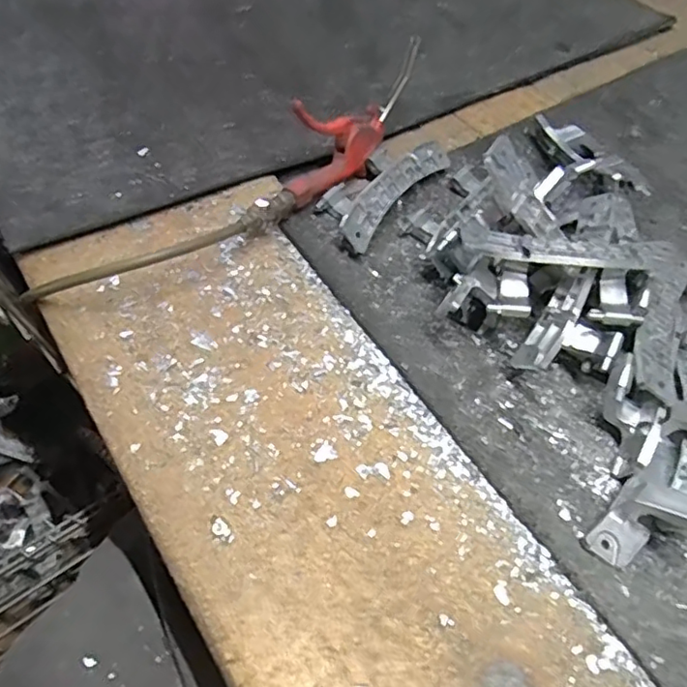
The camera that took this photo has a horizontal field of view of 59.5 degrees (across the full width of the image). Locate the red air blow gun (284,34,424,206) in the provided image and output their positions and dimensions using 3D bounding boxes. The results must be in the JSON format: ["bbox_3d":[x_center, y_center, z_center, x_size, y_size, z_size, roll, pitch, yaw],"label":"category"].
[{"bbox_3d":[0.008,-0.205,0.548,0.054,0.075,0.203,21,57,9],"label":"red air blow gun"}]

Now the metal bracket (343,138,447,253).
[{"bbox_3d":[0.046,-0.134,0.529,0.028,0.028,0.147,32,60,16],"label":"metal bracket"}]

